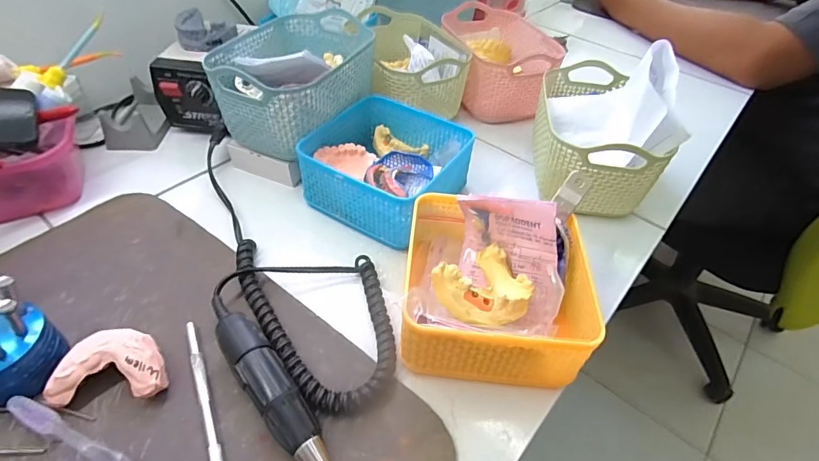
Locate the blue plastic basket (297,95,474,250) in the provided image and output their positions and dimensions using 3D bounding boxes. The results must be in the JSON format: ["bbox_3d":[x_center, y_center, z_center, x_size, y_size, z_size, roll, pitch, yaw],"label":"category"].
[{"bbox_3d":[-0.019,-0.063,0.439,0.138,0.060,0.136,24,48,19],"label":"blue plastic basket"}]

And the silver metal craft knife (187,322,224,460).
[{"bbox_3d":[-0.134,0.114,0.289,0.007,0.006,0.132,-19,49,-21],"label":"silver metal craft knife"}]

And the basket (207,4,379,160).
[{"bbox_3d":[-0.111,-0.158,0.462,0.115,0.091,0.178,20,47,16],"label":"basket"}]

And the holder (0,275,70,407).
[{"bbox_3d":[-0.262,0.070,0.275,0.063,0.070,0.061,2,45,-2],"label":"holder"}]

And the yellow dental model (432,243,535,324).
[{"bbox_3d":[0.059,0.039,0.319,0.073,0.033,0.058,-33,55,-31],"label":"yellow dental model"}]

